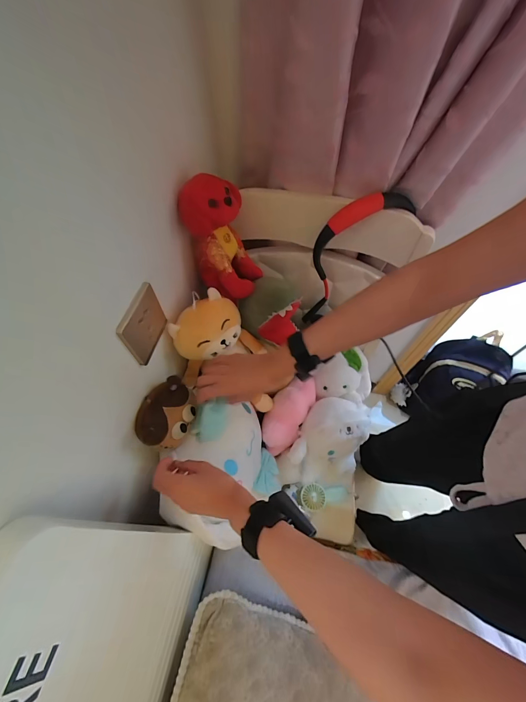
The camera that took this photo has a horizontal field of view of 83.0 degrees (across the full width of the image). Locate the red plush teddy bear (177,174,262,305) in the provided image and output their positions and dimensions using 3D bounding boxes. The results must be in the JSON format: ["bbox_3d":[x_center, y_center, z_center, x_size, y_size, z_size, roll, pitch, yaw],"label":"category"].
[{"bbox_3d":[-0.074,-0.189,0.505,0.095,0.199,0.103,25,63,35],"label":"red plush teddy bear"}]

